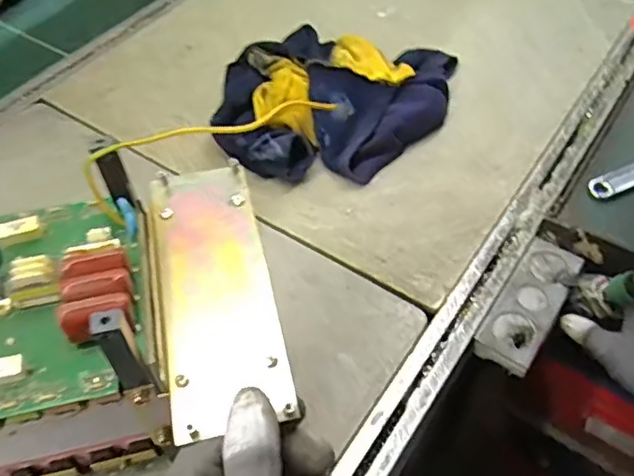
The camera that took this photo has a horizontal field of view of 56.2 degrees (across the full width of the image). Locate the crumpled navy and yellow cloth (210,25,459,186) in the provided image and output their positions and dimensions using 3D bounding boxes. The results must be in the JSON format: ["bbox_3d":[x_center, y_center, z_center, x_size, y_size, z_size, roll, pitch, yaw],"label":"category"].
[{"bbox_3d":[0.030,-0.173,0.747,0.312,0.062,0.229,-1,52,0],"label":"crumpled navy and yellow cloth"}]

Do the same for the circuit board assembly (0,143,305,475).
[{"bbox_3d":[-0.185,0.088,0.367,0.316,0.200,0.161,-12,52,-9],"label":"circuit board assembly"}]

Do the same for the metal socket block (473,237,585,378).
[{"bbox_3d":[0.217,0.062,0.600,0.056,0.015,0.157,29,57,22],"label":"metal socket block"}]

